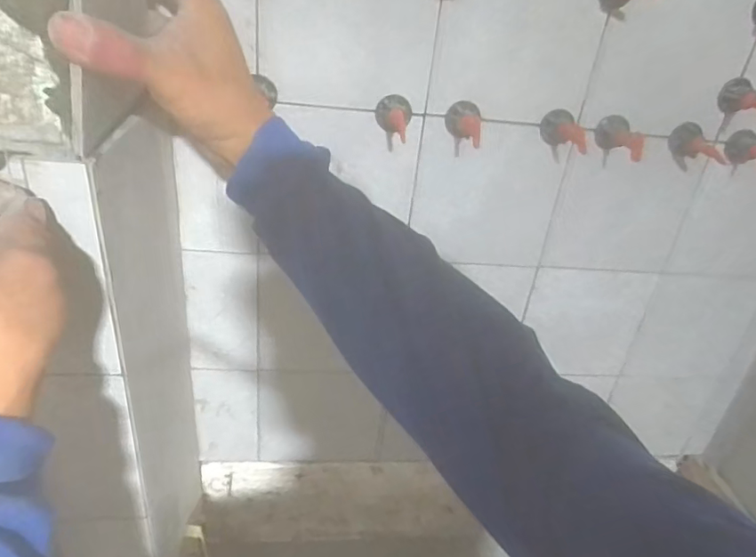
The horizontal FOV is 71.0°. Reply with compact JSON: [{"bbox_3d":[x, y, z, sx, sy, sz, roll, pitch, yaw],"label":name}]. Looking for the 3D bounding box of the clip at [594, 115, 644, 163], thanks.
[{"bbox_3d":[0.218,-0.129,0.482,0.029,0.028,0.048,7,29,-1],"label":"clip"}]

